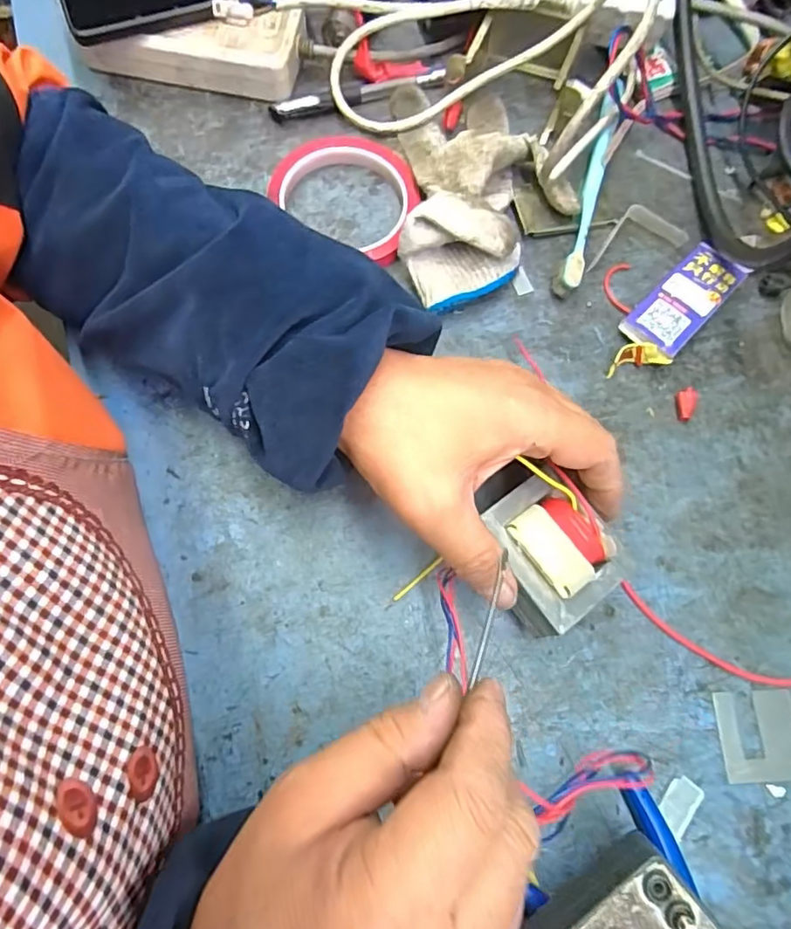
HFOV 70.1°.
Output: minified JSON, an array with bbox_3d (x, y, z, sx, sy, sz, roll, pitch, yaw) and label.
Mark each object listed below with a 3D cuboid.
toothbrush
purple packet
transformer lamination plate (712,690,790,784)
[{"bbox_3d":[0.133,-0.191,0.381,0.014,0.019,0.176,17,75,3],"label":"toothbrush"},{"bbox_3d":[0.182,-0.103,0.358,0.039,0.017,0.088,43,77,9],"label":"purple packet"},{"bbox_3d":[0.204,0.143,0.298,0.064,0.004,0.043,-2,75,-3],"label":"transformer lamination plate"}]

